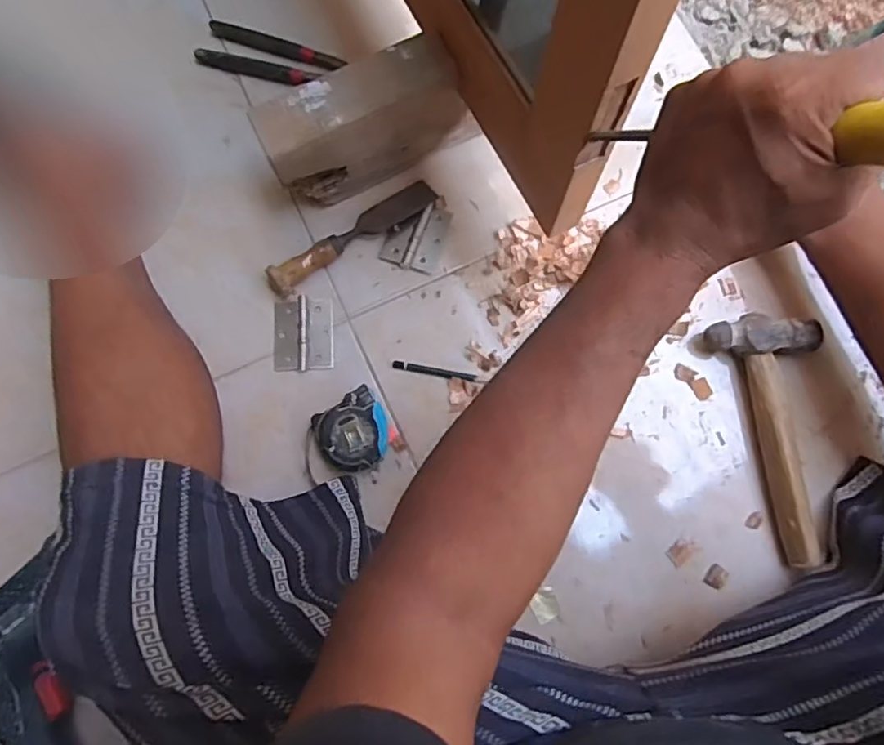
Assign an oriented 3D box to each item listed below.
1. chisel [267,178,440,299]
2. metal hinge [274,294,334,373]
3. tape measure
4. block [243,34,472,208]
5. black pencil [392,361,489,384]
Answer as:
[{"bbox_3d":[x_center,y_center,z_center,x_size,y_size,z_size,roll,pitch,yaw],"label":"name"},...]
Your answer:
[{"bbox_3d":[-0.094,-0.145,0.626,0.196,0.027,0.033,-33,81,-7],"label":"chisel"},{"bbox_3d":[-0.144,-0.040,0.617,0.061,0.004,0.077,-3,79,-1],"label":"metal hinge"},{"bbox_3d":[-0.087,0.063,0.583,0.080,0.036,0.072,-31,81,-6],"label":"tape measure"},{"bbox_3d":[-0.079,-0.246,0.600,0.193,0.120,0.070,-27,81,-6],"label":"block"},{"bbox_3d":[-0.002,-0.001,0.610,0.097,0.004,0.009,9,79,1],"label":"black pencil"}]

